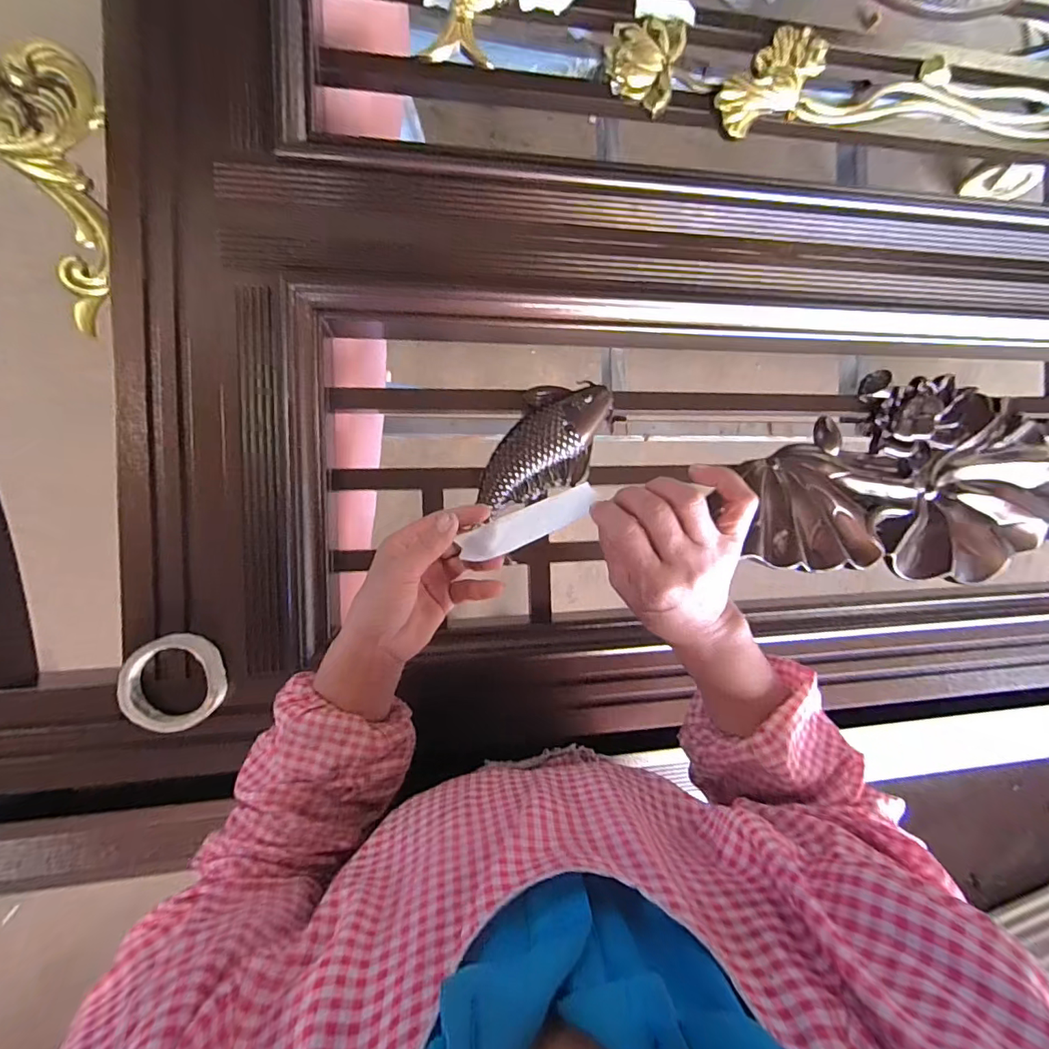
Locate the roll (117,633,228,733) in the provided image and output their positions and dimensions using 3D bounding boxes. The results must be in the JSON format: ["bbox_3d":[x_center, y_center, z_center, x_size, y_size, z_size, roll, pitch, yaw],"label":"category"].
[{"bbox_3d":[-0.350,0.159,0.491,0.085,0.020,0.091,0,89,-9],"label":"roll"}]

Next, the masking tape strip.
[{"bbox_3d":[0.000,-0.001,0.390,0.120,0.011,0.031,-25,69,23],"label":"masking tape strip"}]

